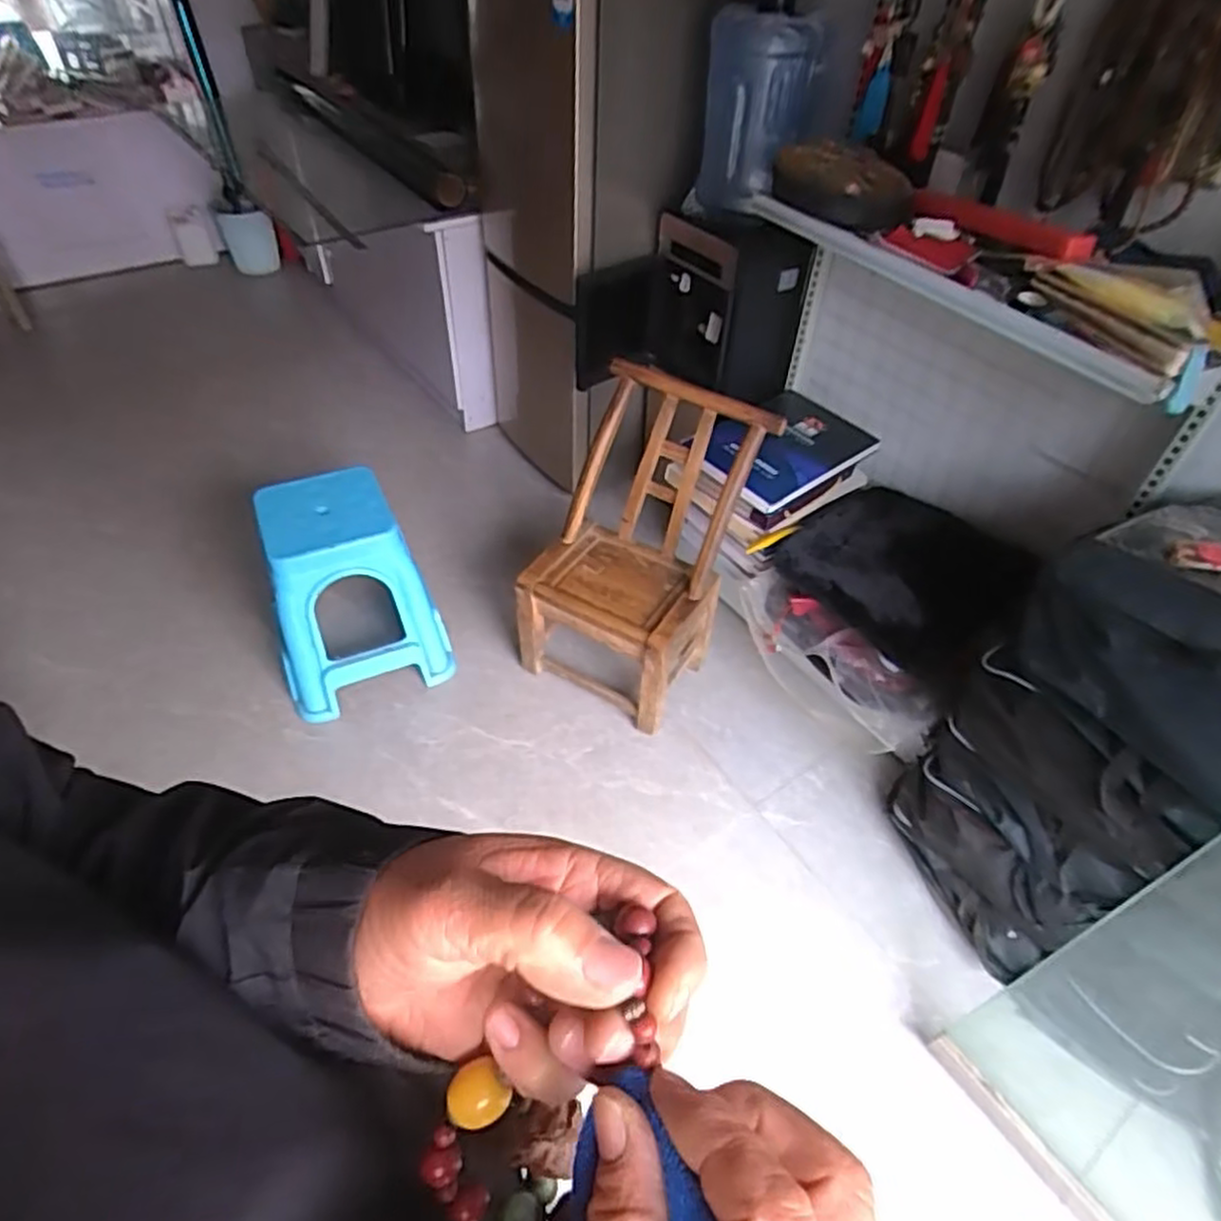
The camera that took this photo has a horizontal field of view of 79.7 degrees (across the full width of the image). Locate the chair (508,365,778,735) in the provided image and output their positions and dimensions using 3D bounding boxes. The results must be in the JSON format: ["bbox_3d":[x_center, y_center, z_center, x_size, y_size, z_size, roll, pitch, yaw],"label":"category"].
[{"bbox_3d":[0.062,-0.117,1.728,0.404,0.701,0.429,28,52,21],"label":"chair"}]

